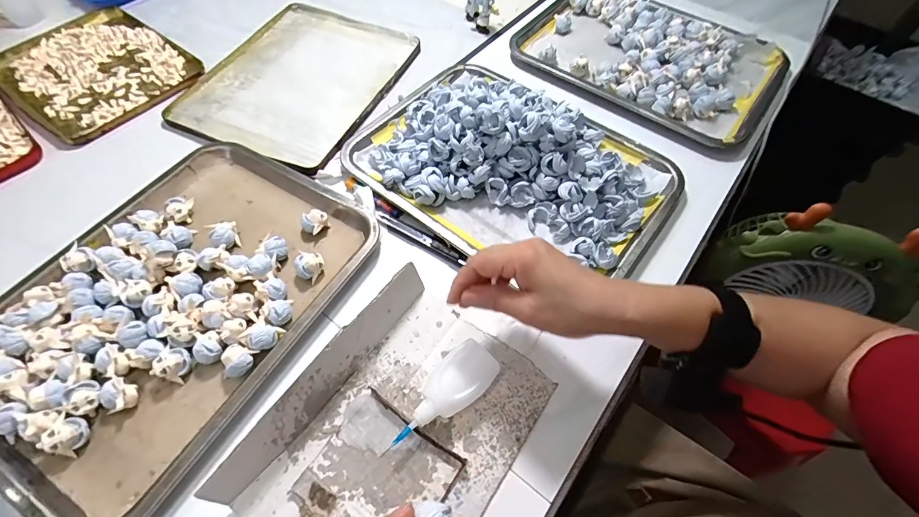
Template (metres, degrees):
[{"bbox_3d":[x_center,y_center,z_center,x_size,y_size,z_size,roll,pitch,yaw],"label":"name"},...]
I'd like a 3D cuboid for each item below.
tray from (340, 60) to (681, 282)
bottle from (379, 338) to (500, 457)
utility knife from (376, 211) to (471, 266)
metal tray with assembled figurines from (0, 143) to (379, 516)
[{"bbox_3d":[0.059,-0.114,0.465,0.345,0.066,0.237,34,65,15],"label":"tray"},{"bbox_3d":[-0.015,0.116,0.348,0.105,0.030,0.040,-38,69,-21],"label":"bottle"},{"bbox_3d":[-0.042,-0.025,0.444,0.114,0.008,0.013,31,64,14],"label":"utility knife"},{"bbox_3d":[-0.268,0.036,0.393,0.257,0.033,0.341,27,63,12],"label":"metal tray with assembled figurines"}]

